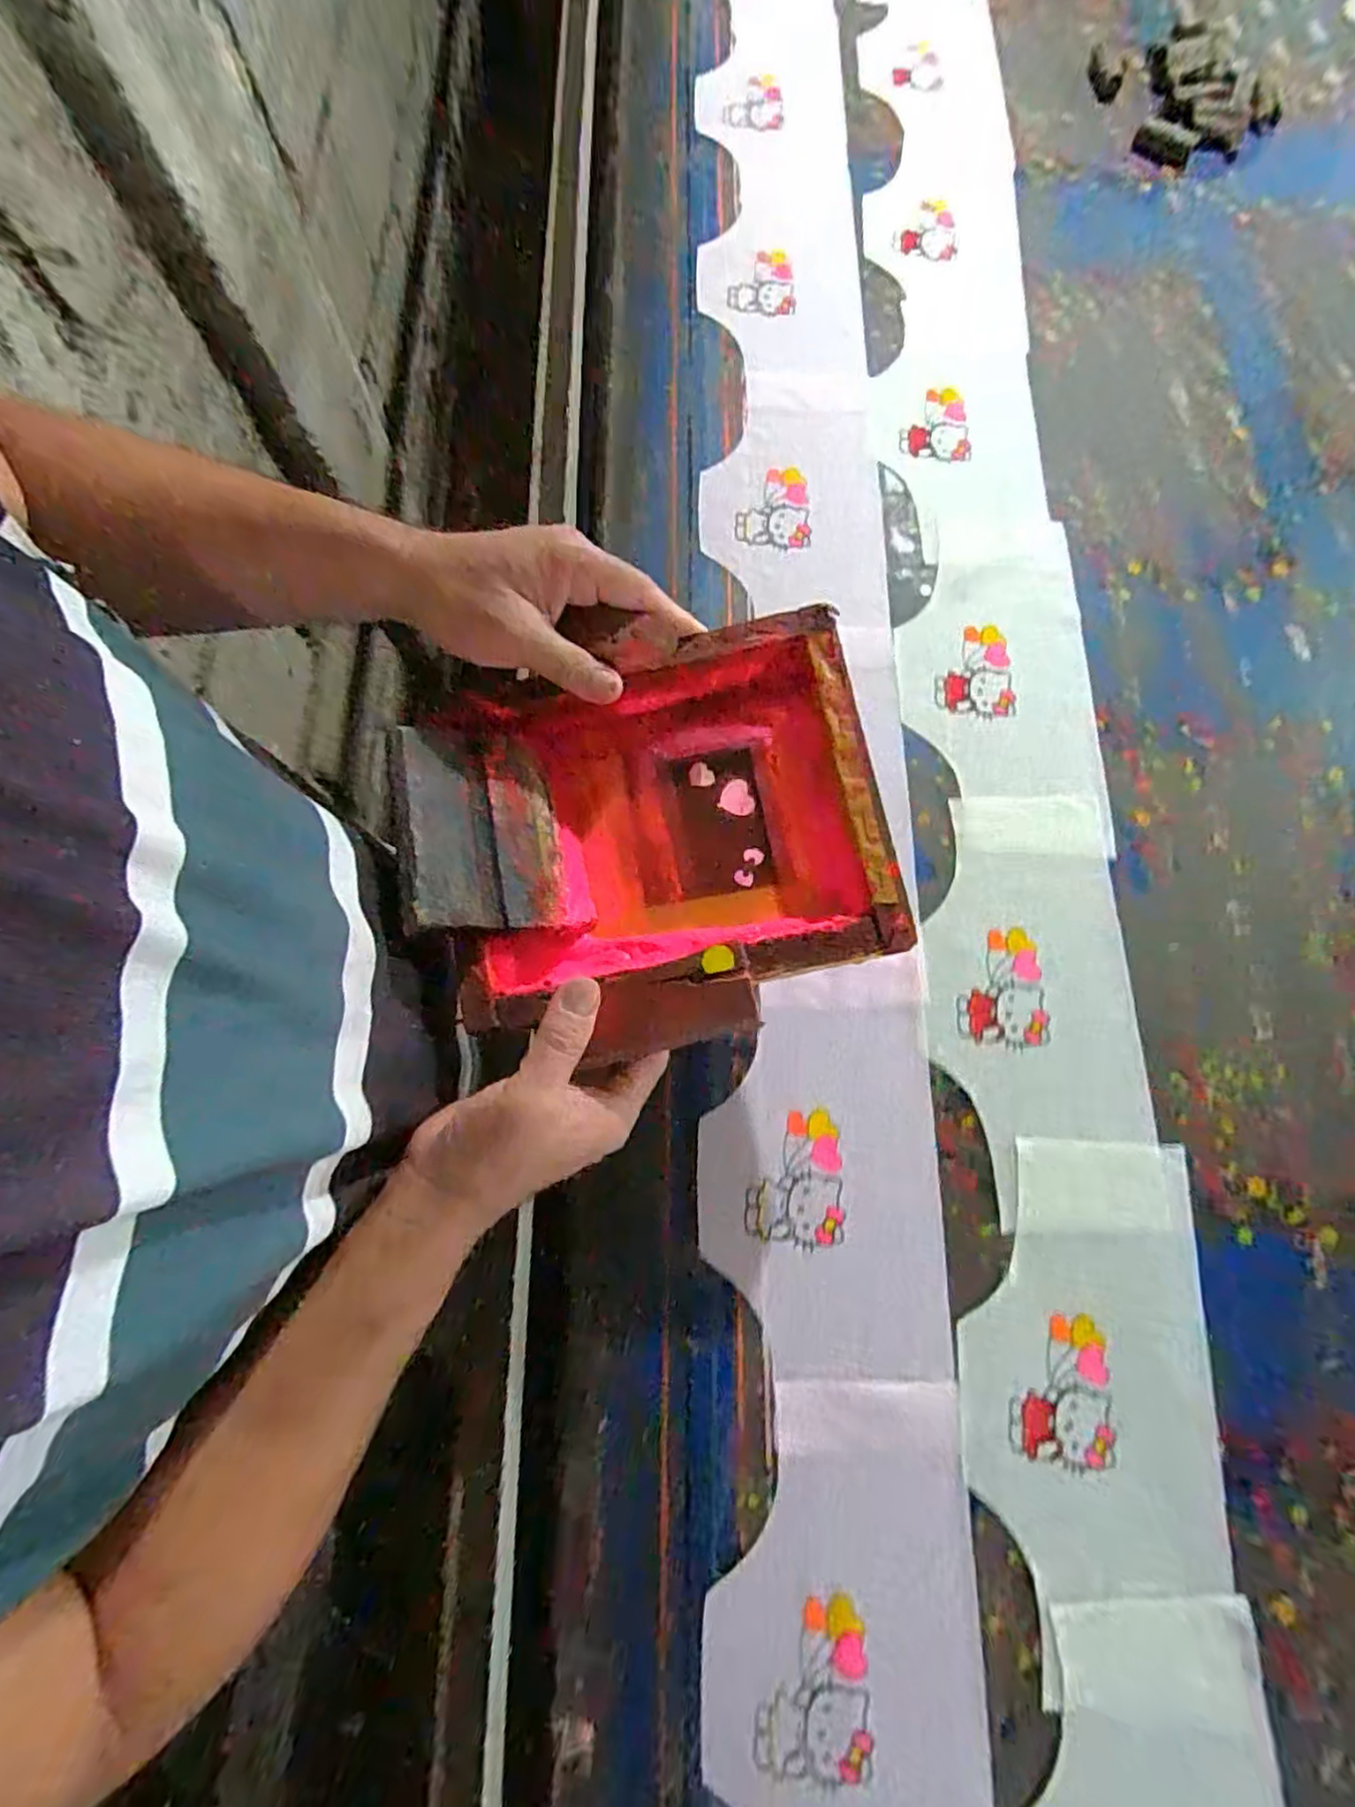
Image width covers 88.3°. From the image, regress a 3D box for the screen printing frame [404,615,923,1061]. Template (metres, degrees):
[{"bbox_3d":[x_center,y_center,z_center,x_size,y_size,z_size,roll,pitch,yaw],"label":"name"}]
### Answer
[{"bbox_3d":[-0.015,-0.034,0.392,0.247,0.066,0.224,-11,76,-3],"label":"screen printing frame"}]

